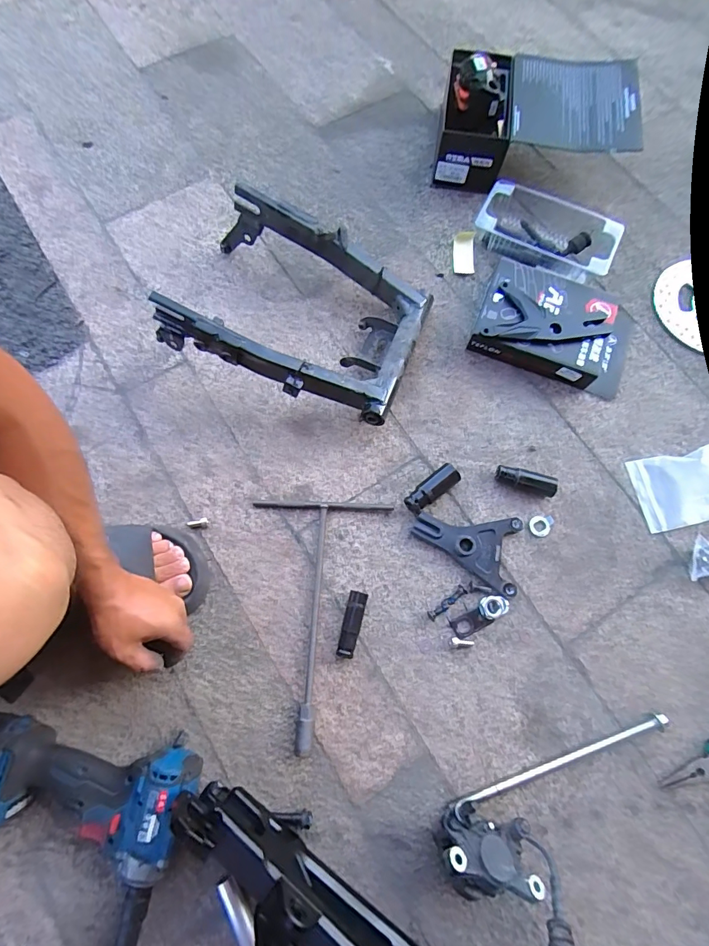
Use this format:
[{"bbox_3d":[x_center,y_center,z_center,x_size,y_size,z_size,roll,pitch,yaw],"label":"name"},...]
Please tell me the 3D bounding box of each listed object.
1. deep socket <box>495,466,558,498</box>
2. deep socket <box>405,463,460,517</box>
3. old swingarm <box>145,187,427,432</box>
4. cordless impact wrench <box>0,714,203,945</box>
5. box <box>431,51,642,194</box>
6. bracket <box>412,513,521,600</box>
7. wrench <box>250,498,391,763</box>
[{"bbox_3d":[0.228,0.011,0.579,0.082,0.024,0.023,16,73,4],"label":"deep socket"},{"bbox_3d":[0.101,0.022,0.569,0.078,0.023,0.029,-37,77,-11],"label":"deep socket"},{"bbox_3d":[-0.073,-0.220,0.586,0.321,0.118,0.241,24,74,6],"label":"old swingarm"},{"bbox_3d":[-0.292,0.334,0.435,0.247,0.080,0.153,20,74,5],"label":"cordless impact wrench"},{"bbox_3d":[0.280,-0.553,0.697,0.295,0.117,0.195,6,73,1],"label":"box"},{"bbox_3d":[0.141,0.093,0.553,0.132,0.017,0.091,13,73,3],"label":"bracket"},{"bbox_3d":[-0.043,0.174,0.522,0.170,0.020,0.285,2,73,-1],"label":"wrench"}]

